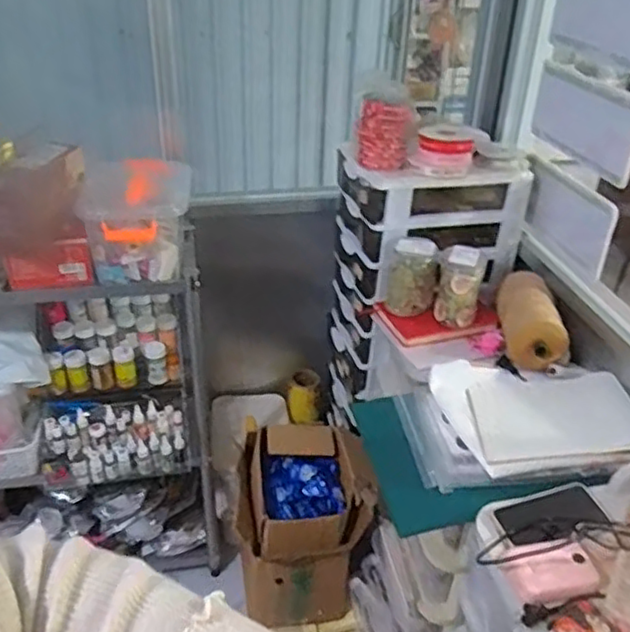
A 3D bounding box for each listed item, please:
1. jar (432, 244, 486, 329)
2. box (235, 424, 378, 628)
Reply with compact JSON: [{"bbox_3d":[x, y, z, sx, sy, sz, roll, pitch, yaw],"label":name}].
[{"bbox_3d":[0.279,-0.054,1.302,0.086,0.126,0.082,9,33,10],"label":"jar"},{"bbox_3d":[-0.021,0.441,1.408,0.273,0.287,0.318,-2,33,-7],"label":"box"}]

